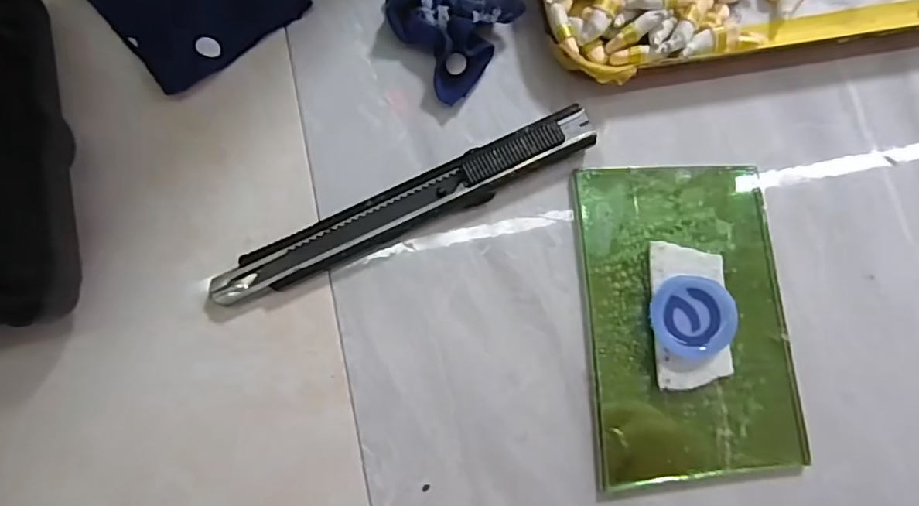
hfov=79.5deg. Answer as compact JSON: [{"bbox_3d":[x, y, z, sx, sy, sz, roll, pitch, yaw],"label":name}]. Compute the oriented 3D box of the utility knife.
[{"bbox_3d":[-0.017,-0.015,0.183,0.133,0.008,0.015,-25,85,-5],"label":"utility knife"}]

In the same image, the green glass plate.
[{"bbox_3d":[0.077,0.022,0.184,0.067,0.009,0.103,-3,84,-3],"label":"green glass plate"}]

